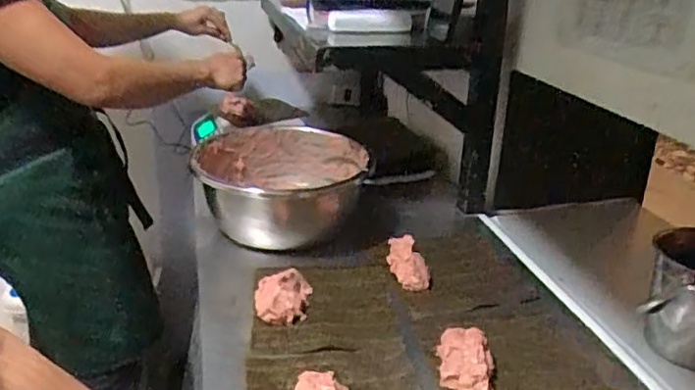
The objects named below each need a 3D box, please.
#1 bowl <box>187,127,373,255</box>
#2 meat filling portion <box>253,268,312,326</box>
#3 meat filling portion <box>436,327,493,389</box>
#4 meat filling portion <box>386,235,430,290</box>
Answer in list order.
[{"bbox_3d":[-0.108,-0.012,1.032,0.279,0.125,0.293,-1,23,-8],"label":"bowl"},{"bbox_3d":[-0.087,0.135,0.823,0.069,0.034,0.108,3,24,3],"label":"meat filling portion"},{"bbox_3d":[0.133,0.189,0.705,0.059,0.036,0.126,2,24,0],"label":"meat filling portion"},{"bbox_3d":[0.084,0.099,0.913,0.048,0.034,0.119,-2,24,-8],"label":"meat filling portion"}]

